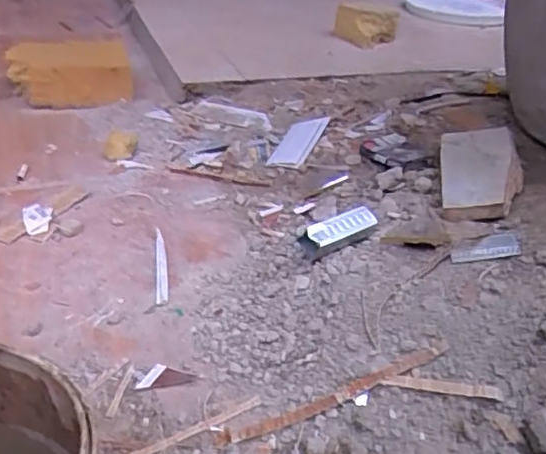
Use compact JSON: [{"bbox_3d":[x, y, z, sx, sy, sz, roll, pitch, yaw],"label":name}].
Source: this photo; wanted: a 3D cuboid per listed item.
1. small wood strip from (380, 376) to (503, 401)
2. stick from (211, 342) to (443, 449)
[{"bbox_3d":[0.149,0.142,0.539,0.103,0.008,0.012,6,34,6],"label":"small wood strip"},{"bbox_3d":[0.056,0.148,0.540,0.219,0.012,0.015,-20,38,-11],"label":"stick"}]

